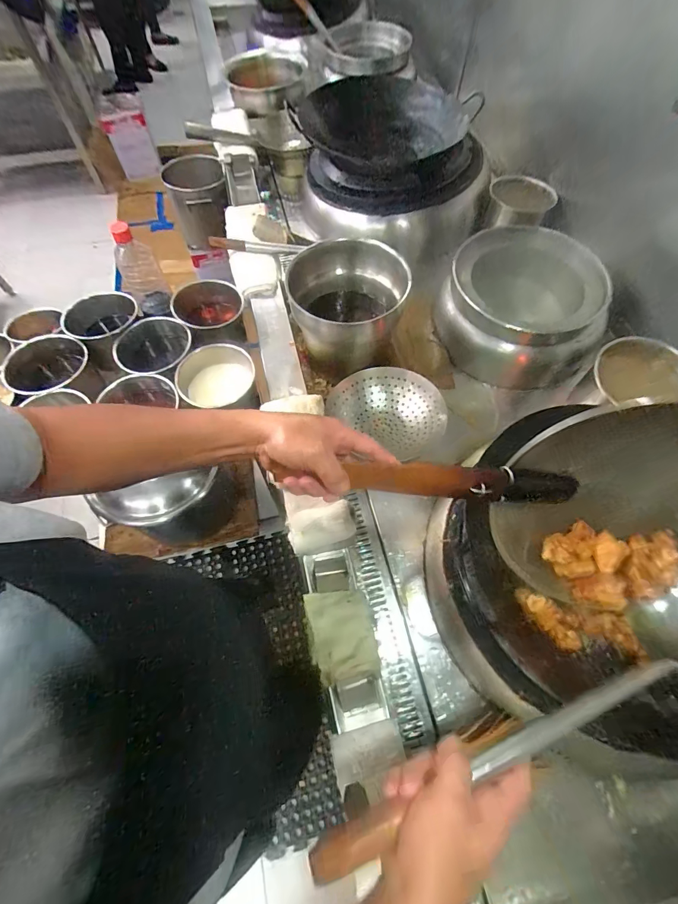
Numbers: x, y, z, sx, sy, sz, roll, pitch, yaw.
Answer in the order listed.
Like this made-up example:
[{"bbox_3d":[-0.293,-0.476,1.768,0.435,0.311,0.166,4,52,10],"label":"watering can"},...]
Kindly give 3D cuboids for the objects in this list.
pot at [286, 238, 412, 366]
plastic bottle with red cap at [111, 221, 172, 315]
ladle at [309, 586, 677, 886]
[{"bbox_3d":[0.020,-0.291,0.782,0.221,0.165,0.206,1,63,-1],"label":"pot"},{"bbox_3d":[-0.408,-0.370,0.781,0.078,0.180,0.093,-25,67,-14],"label":"plastic bottle with red cap"},{"bbox_3d":[0.217,0.238,0.381,0.515,0.084,0.084,-15,64,-16],"label":"ladle"}]

